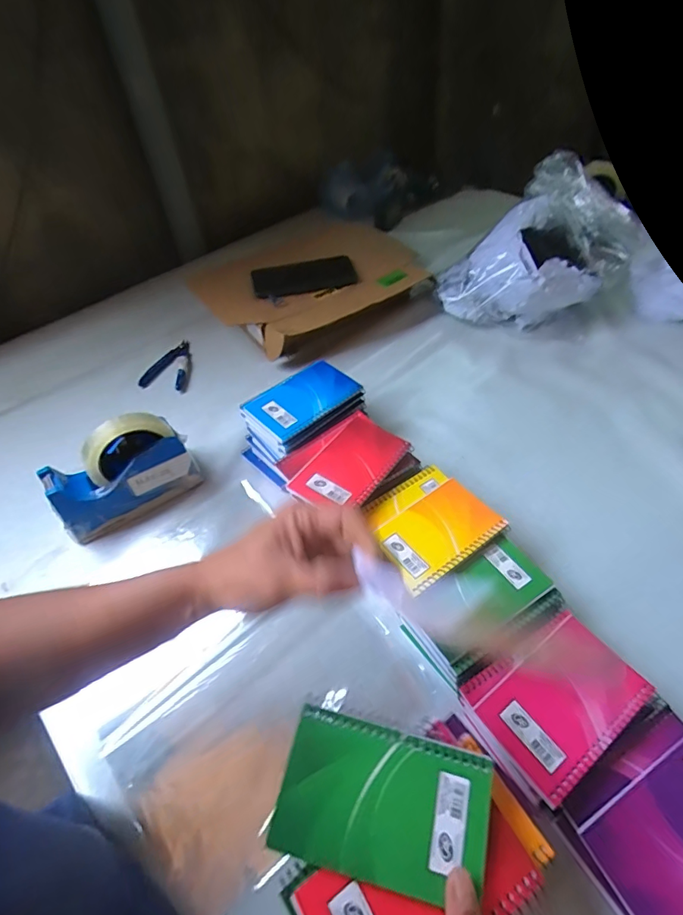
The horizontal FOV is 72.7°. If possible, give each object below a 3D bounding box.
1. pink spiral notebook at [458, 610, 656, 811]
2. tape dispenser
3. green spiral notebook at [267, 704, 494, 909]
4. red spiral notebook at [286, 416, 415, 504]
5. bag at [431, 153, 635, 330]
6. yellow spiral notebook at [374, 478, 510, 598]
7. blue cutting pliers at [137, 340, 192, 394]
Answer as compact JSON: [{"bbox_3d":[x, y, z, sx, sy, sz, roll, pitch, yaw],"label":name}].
[{"bbox_3d":[0.181,0.201,0.391,0.129,0.015,0.094,-30,54,-18],"label":"pink spiral notebook"},{"bbox_3d":[-0.257,0.021,0.540,0.159,0.119,0.057,-21,52,-13],"label":"tape dispenser"},{"bbox_3d":[0.028,0.216,0.290,0.129,0.005,0.078,16,61,4],"label":"green spiral notebook"},{"bbox_3d":[0.011,0.010,0.526,0.079,0.011,0.127,30,59,27],"label":"red spiral notebook"},{"bbox_3d":[0.303,-0.321,0.742,0.253,0.186,0.201,-27,53,-17],"label":"bag"},{"bbox_3d":[0.099,0.077,0.478,0.118,0.016,0.077,-29,54,-18],"label":"yellow spiral notebook"},{"bbox_3d":[-0.268,-0.150,0.749,0.073,0.013,0.106,8,51,11],"label":"blue cutting pliers"}]

